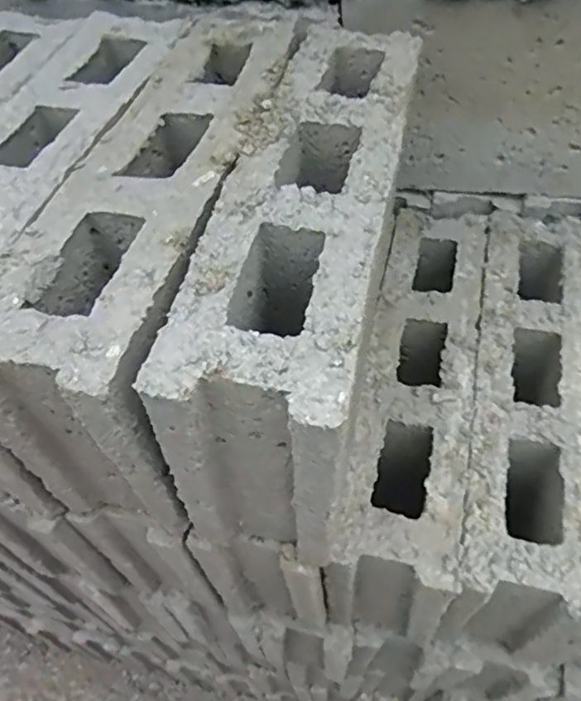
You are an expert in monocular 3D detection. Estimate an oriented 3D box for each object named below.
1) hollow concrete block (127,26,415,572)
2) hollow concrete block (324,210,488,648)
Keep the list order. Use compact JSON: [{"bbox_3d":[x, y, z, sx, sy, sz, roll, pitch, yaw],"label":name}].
[{"bbox_3d":[0.017,-0.058,0.443,0.102,0.199,0.378,9,49,7],"label":"hollow concrete block"},{"bbox_3d":[0.117,0.077,0.587,0.097,0.216,0.374,10,49,8],"label":"hollow concrete block"}]

